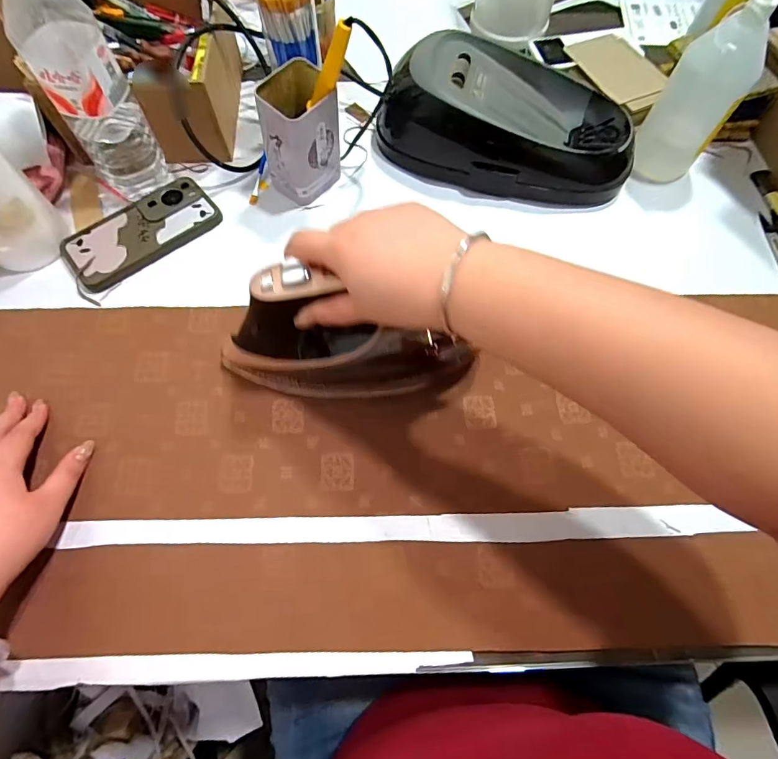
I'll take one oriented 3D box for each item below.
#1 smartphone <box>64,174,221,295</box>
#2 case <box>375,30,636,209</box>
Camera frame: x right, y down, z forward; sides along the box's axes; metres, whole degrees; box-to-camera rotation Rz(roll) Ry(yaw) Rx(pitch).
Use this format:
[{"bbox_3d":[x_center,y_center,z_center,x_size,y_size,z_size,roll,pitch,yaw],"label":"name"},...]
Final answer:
[{"bbox_3d":[-0.274,-0.165,0.488,0.161,0.011,0.079,-39,74,-15],"label":"smartphone"},{"bbox_3d":[0.134,-0.301,0.504,0.296,0.094,0.152,9,69,2],"label":"case"}]

